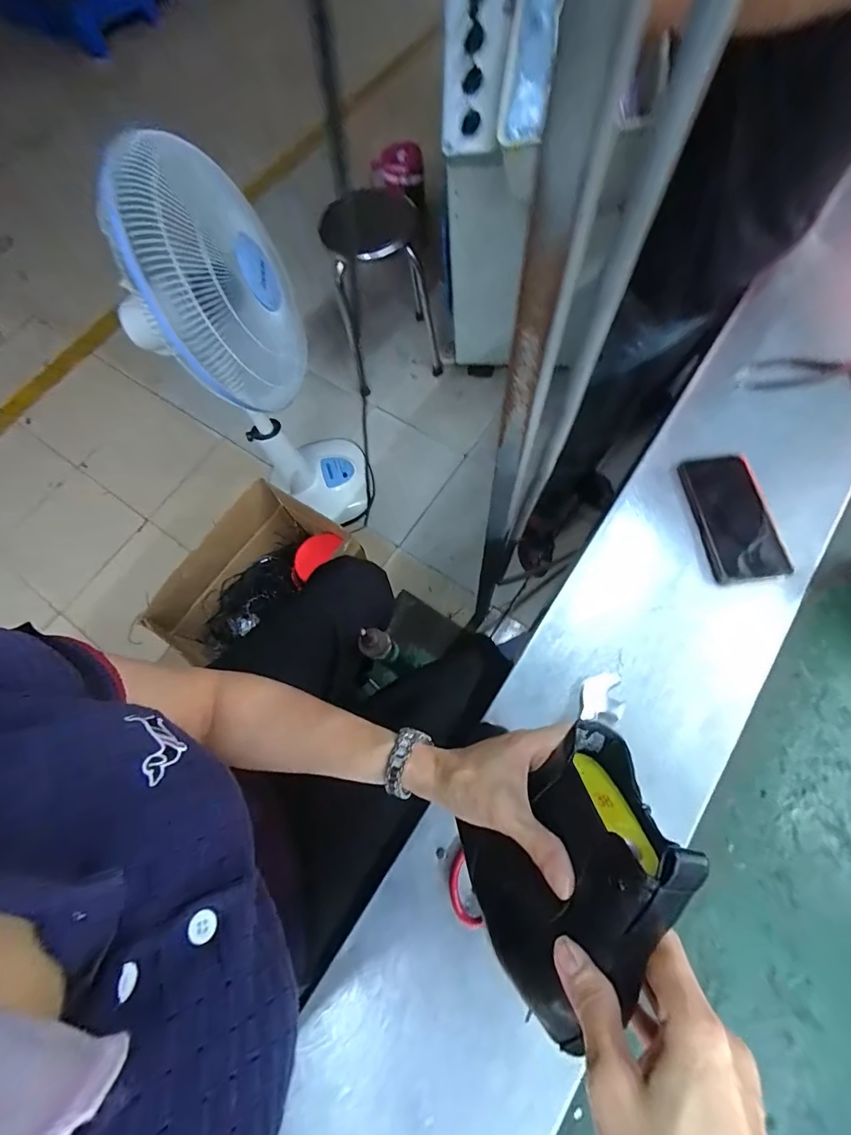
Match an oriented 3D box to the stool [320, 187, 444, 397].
[{"bbox_3d":[-0.137,-0.878,1.423,0.323,0.451,0.281,-16,71,1],"label":"stool"}]

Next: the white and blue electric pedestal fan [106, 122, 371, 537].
[{"bbox_3d":[-0.415,-0.458,1.082,0.301,0.920,0.373,-39,72,-7],"label":"white and blue electric pedestal fan"}]

